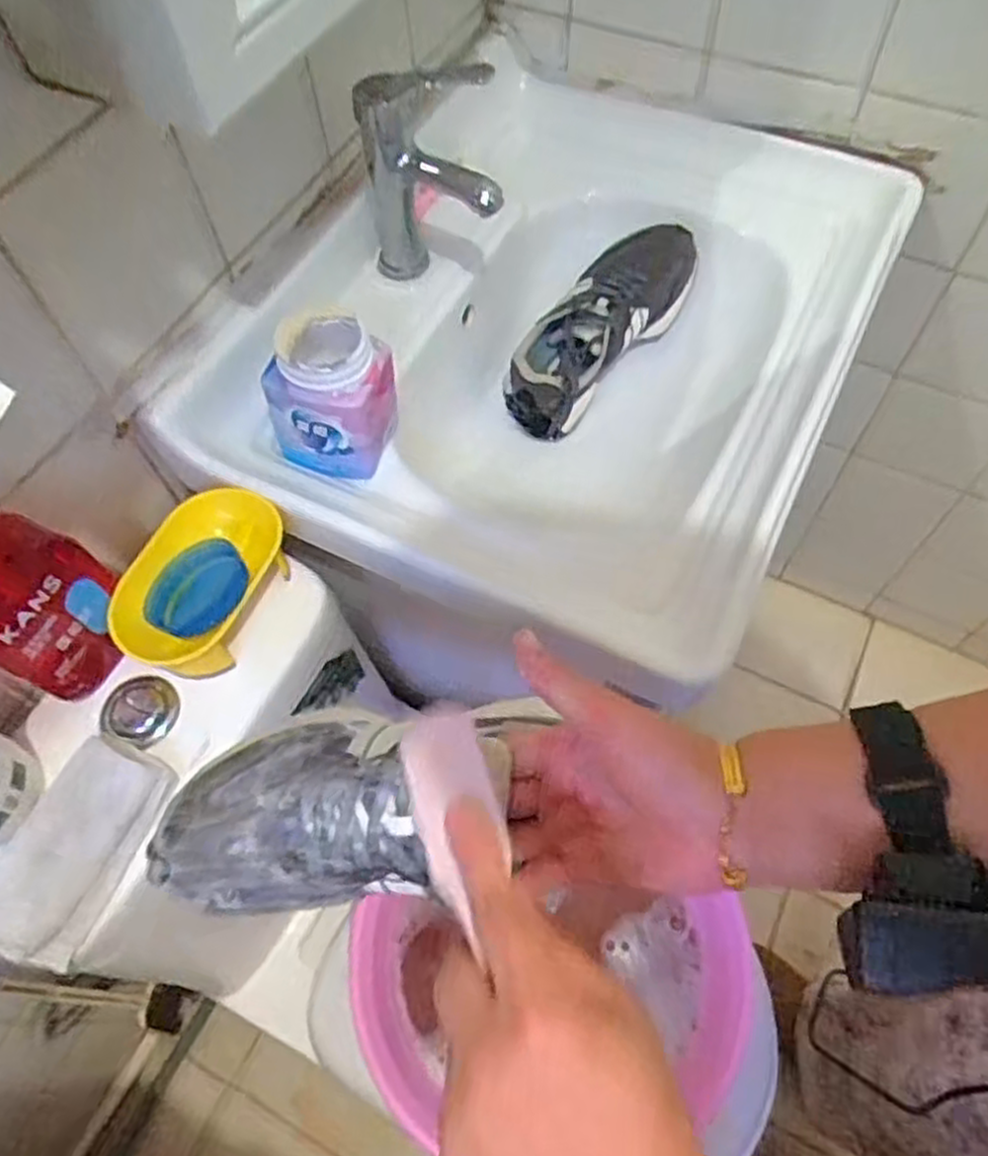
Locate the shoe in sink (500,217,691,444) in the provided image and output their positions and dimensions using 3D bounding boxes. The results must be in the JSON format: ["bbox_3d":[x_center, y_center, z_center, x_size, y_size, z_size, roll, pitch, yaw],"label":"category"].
[{"bbox_3d":[0.117,-0.267,0.820,0.094,0.094,0.262,40,85,22],"label":"shoe in sink"}]

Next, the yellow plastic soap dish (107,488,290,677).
[{"bbox_3d":[-0.219,0.004,0.597,0.081,0.058,0.147,19,63,13],"label":"yellow plastic soap dish"}]

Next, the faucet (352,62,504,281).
[{"bbox_3d":[-0.046,-0.347,0.693,0.143,0.178,0.063,21,62,22],"label":"faucet"}]

